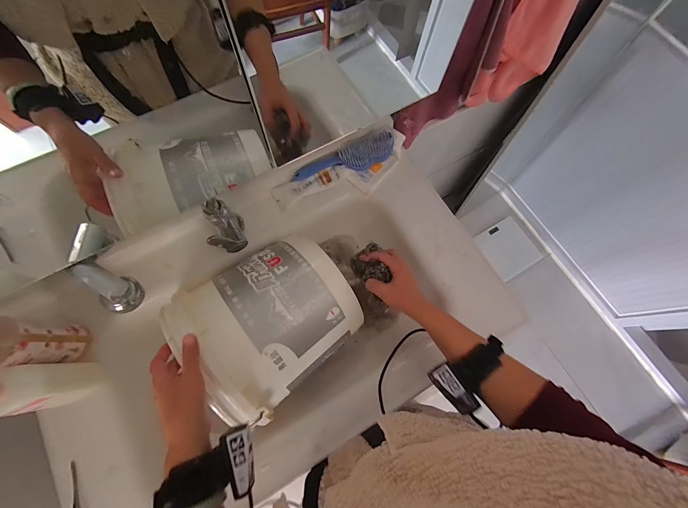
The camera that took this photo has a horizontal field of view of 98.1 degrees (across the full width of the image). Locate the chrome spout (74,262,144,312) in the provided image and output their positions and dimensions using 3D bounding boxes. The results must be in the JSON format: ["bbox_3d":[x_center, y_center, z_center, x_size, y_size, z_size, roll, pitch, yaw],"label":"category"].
[{"bbox_3d":[-0.300,0.047,0.383,0.048,0.088,0.044,-35,46,-12],"label":"chrome spout"}]

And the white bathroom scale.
[{"bbox_3d":[0.808,-0.028,1.475,0.203,0.029,0.258,-39,81,24],"label":"white bathroom scale"}]

